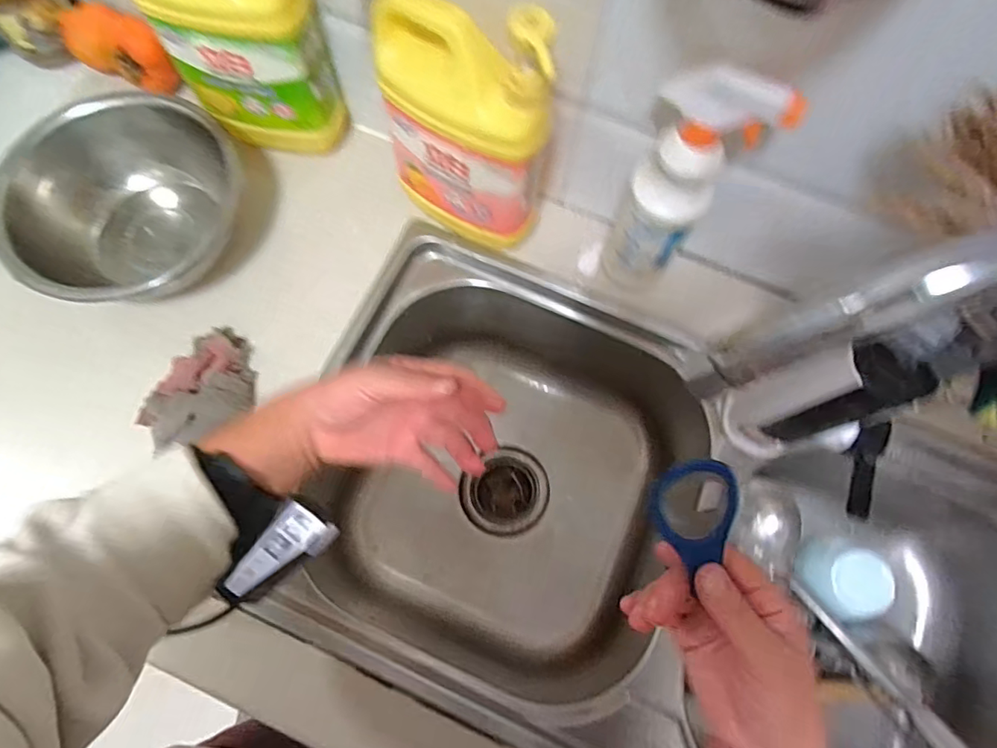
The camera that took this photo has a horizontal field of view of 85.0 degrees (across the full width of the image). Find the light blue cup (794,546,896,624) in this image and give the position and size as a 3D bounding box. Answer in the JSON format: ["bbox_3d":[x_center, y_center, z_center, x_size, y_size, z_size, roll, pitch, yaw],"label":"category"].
[{"bbox_3d":[0.382,0.232,0.601,0.068,0.065,0.073,1,73,-2],"label":"light blue cup"}]

